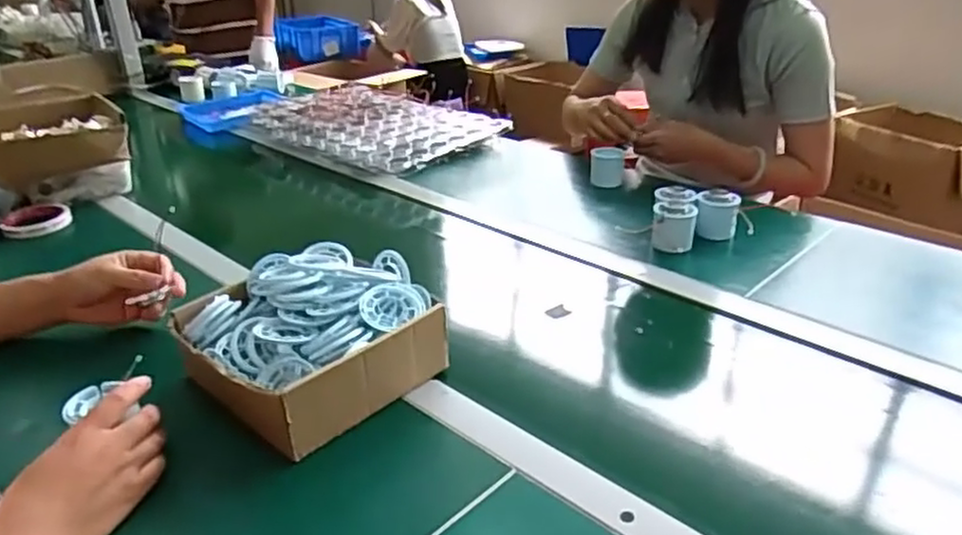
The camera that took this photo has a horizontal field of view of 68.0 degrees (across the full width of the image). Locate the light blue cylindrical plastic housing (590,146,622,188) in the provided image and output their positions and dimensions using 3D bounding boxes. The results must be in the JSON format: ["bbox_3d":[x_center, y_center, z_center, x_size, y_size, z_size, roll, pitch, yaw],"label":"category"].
[{"bbox_3d":[0.209,-0.164,1.197,0.059,0.058,0.045,5,28,13],"label":"light blue cylindrical plastic housing"}]

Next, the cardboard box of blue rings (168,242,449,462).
[{"bbox_3d":[-0.156,0.063,0.677,0.188,0.086,0.196,21,35,38],"label":"cardboard box of blue rings"}]

